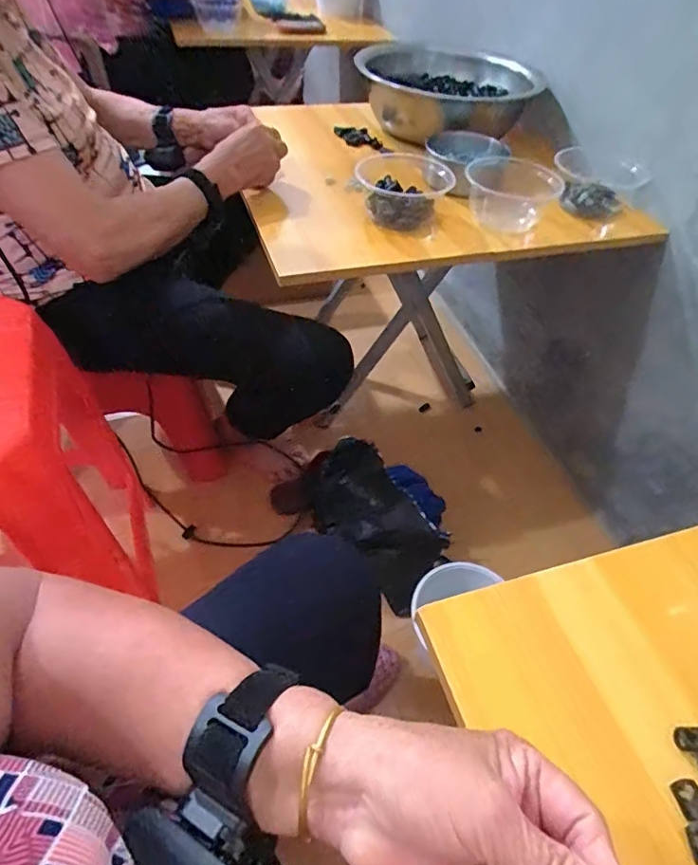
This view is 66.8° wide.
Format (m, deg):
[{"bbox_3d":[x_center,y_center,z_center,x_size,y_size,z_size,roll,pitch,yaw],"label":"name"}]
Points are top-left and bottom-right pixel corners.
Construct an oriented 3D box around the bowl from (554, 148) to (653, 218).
[{"bbox_3d":[0.387,-0.403,0.839,0.132,0.065,0.142,14,49,8],"label":"bowl"}]

